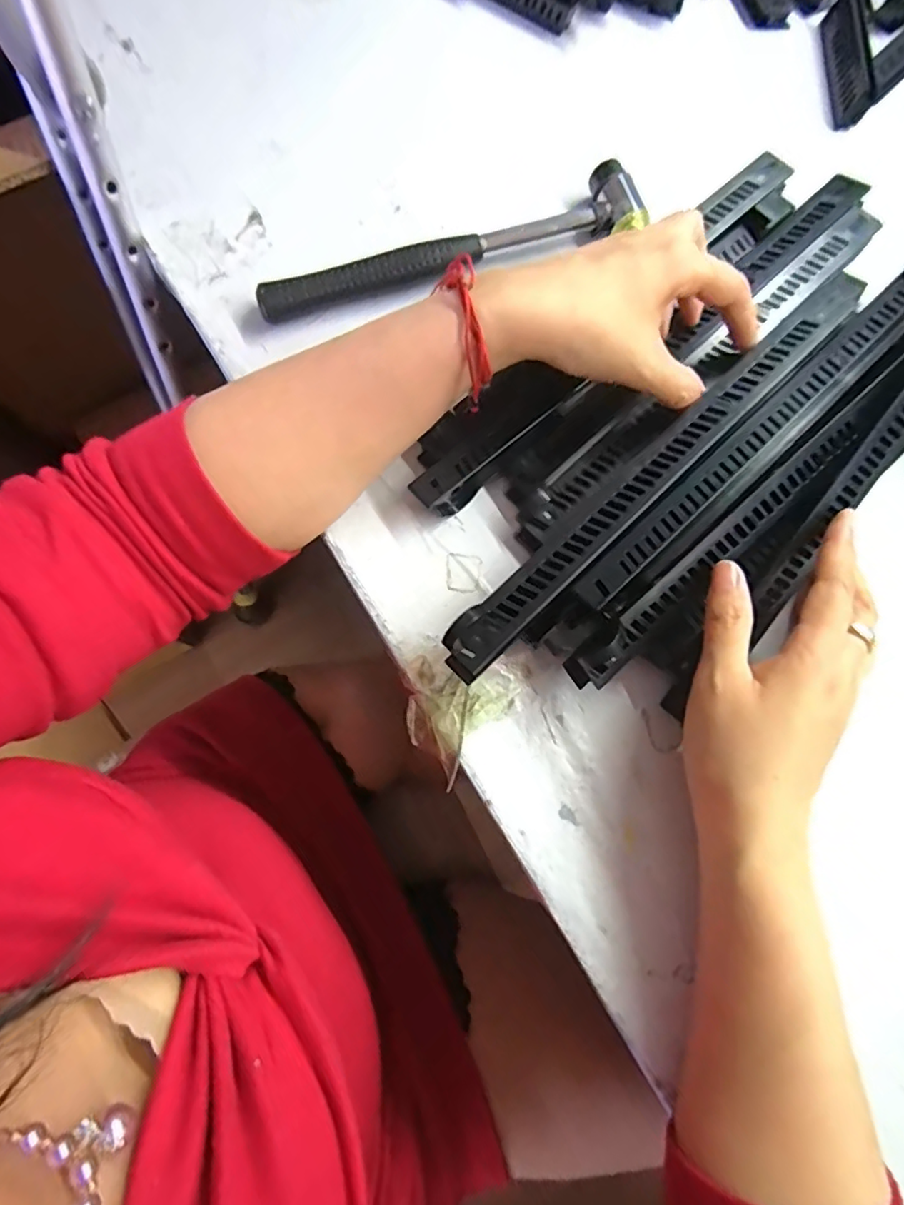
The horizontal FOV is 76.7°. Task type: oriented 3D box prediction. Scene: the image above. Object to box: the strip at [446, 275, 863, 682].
[{"bbox_3d":[0.109,-0.071,0.294,0.298,0.014,0.025,-43,80,-8],"label":"strip"}]

